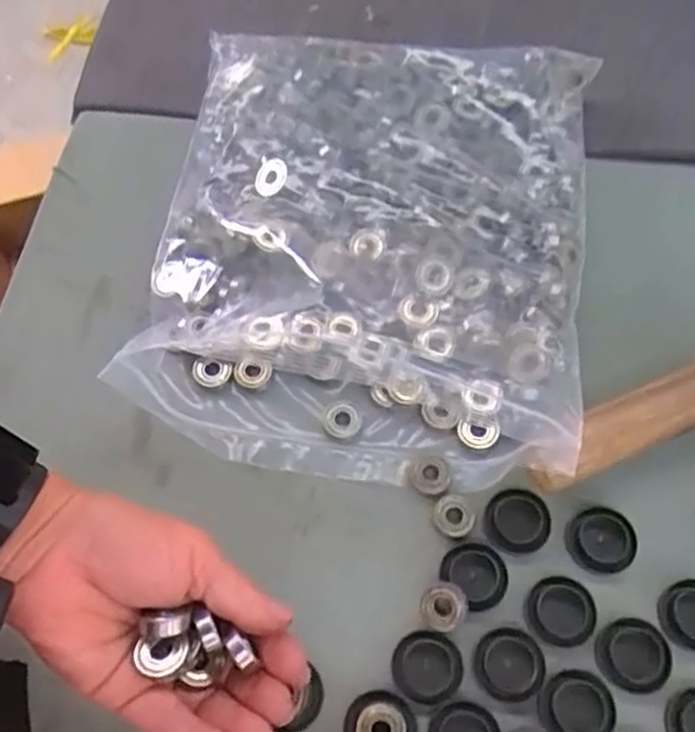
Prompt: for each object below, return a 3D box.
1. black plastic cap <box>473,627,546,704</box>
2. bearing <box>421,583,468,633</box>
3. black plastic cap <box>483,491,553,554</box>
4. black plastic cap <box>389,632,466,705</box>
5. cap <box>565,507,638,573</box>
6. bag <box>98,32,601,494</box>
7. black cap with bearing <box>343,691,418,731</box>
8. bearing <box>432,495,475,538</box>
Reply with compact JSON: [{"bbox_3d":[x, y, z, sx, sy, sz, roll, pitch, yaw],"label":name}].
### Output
[{"bbox_3d":[0.074,0.136,0.330,0.030,0.008,0.030,-1,65,2],"label":"black plastic cap"},{"bbox_3d":[0.046,0.114,0.341,0.021,0.011,0.021,-1,65,2],"label":"bearing"},{"bbox_3d":[0.084,0.077,0.358,0.032,0.005,0.029,8,65,6],"label":"black plastic cap"},{"bbox_3d":[0.037,0.138,0.332,0.032,0.007,0.030,13,66,8],"label":"black plastic cap"},{"bbox_3d":[0.124,0.085,0.353,0.031,0.009,0.030,-1,65,2],"label":"cap"},{"bbox_3d":[0.012,-0.079,0.406,0.234,0.057,0.274,6,65,5],"label":"bag"},{"bbox_3d":[0.015,0.161,0.320,0.031,0.012,0.030,-1,65,2],"label":"black cap with bearing"},{"bbox_3d":[0.054,0.075,0.364,0.020,0.006,0.019,-1,65,2],"label":"bearing"}]

